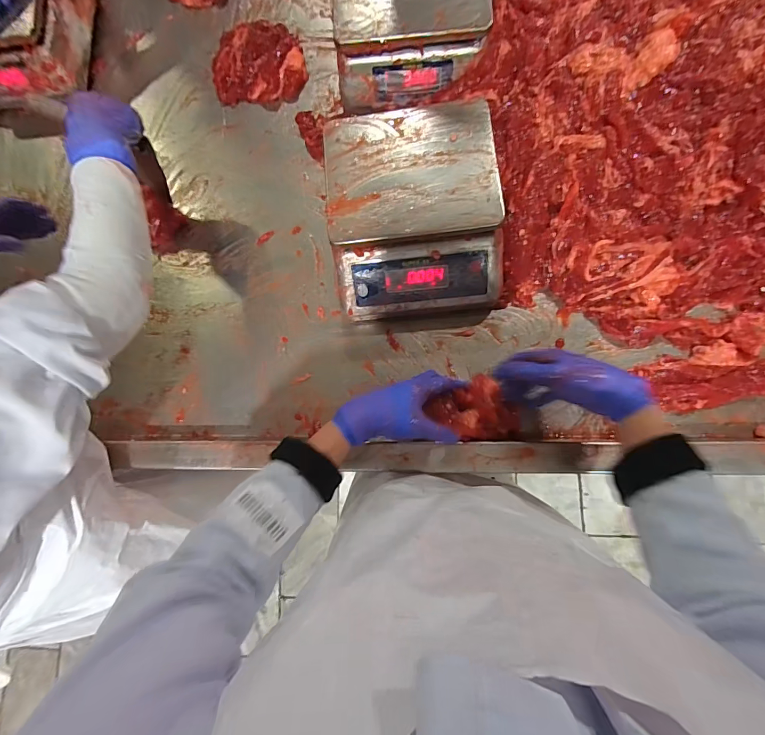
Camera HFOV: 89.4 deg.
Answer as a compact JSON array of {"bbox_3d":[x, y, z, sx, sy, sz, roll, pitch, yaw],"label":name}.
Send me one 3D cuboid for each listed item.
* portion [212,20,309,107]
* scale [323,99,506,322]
[{"bbox_3d":[-0.213,-0.538,0.680,0.158,0.033,0.145,5,83,8],"label":"portion"},{"bbox_3d":[0.043,-0.211,0.529,0.219,0.081,0.261,-6,81,7],"label":"scale"}]

